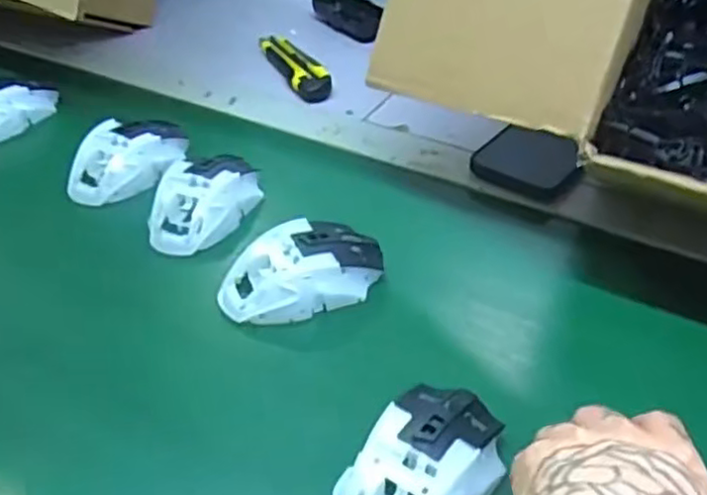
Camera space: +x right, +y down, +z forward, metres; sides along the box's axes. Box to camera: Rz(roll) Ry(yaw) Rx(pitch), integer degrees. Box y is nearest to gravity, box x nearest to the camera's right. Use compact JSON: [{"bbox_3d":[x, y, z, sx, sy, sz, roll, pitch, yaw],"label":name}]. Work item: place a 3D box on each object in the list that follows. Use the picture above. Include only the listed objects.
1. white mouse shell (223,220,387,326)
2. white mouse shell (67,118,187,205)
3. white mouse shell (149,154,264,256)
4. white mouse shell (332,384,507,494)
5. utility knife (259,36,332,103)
[{"bbox_3d":[-0.035,0.012,0.477,0.111,0.034,0.066,-12,40,-2],"label":"white mouse shell"},{"bbox_3d":[-0.189,-0.080,0.582,0.055,0.033,0.109,21,49,31],"label":"white mouse shell"},{"bbox_3d":[-0.116,-0.042,0.541,0.060,0.032,0.108,10,44,22],"label":"white mouse shell"},{"bbox_3d":[0.037,0.115,0.357,0.064,0.031,0.114,17,47,28],"label":"white mouse shell"},{"bbox_3d":[-0.062,-0.192,0.730,0.036,0.017,0.155,-22,42,-14],"label":"utility knife"}]

